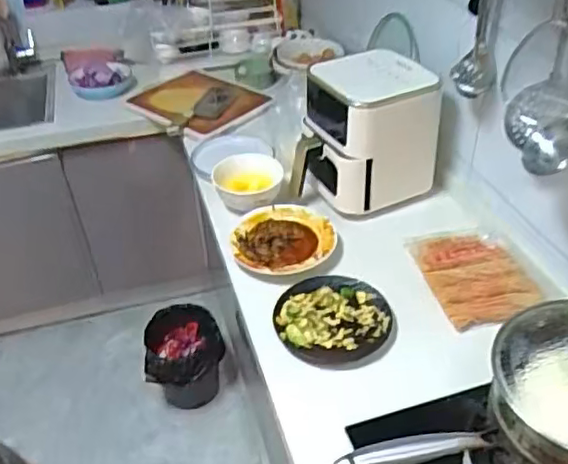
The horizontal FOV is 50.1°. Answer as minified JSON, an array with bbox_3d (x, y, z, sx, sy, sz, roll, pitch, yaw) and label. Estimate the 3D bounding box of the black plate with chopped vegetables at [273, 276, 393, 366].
[{"bbox_3d":[0.091,0.161,1.144,0.212,0.038,0.197,-1,38,1],"label":"black plate with chopped vegetables"}]

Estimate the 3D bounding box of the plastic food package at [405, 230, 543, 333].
[{"bbox_3d":[0.382,0.076,1.231,0.193,0.013,0.294,-9,38,-8],"label":"plastic food package"}]

